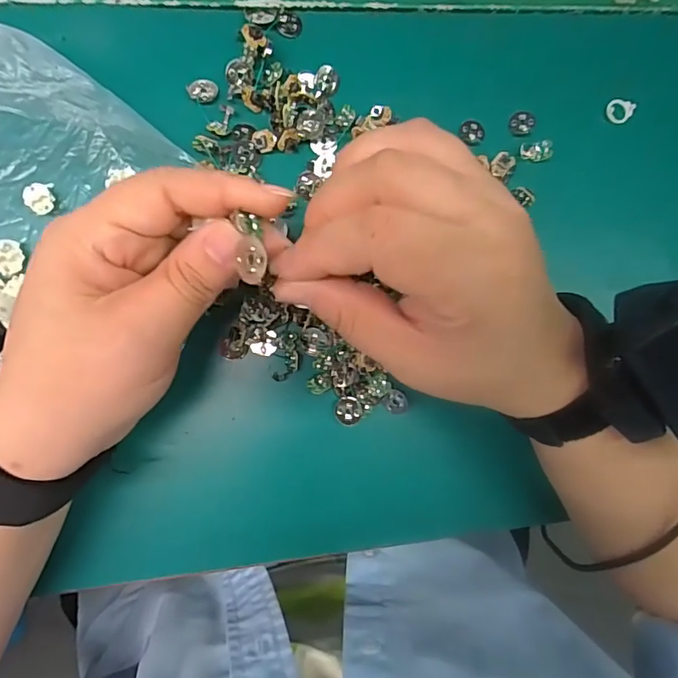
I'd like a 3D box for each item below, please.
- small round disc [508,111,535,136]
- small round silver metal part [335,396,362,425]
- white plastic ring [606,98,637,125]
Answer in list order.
[{"bbox_3d":[0.109,-0.128,0.291,0.014,0.006,0.015,0,88,-9],"label":"small round disc"},{"bbox_3d":[0.005,0.039,0.264,0.013,0.005,0.015,10,86,-8],"label":"small round silver metal part"},{"bbox_3d":[0.172,-0.140,0.299,0.016,0.005,0.015,0,88,-9],"label":"white plastic ring"}]

